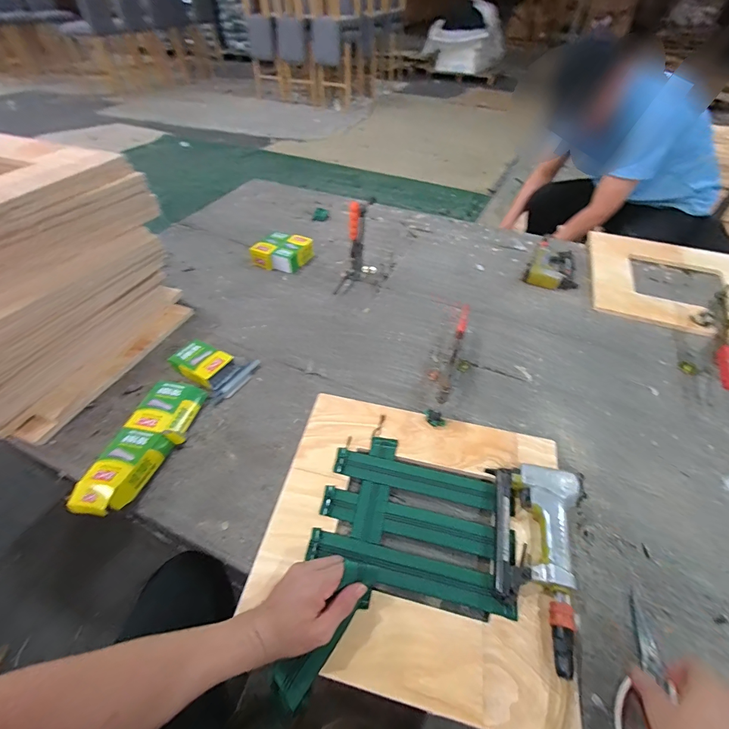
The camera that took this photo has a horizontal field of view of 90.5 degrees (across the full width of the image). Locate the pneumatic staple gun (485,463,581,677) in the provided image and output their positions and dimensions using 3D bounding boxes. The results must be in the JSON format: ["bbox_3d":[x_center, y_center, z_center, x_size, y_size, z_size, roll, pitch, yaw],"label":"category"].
[{"bbox_3d":[0.233,0.261,0.508,0.126,0.050,0.252,15,49,12],"label":"pneumatic staple gun"}]

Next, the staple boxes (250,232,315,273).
[{"bbox_3d":[-0.236,-0.328,1.050,0.137,0.054,0.136,20,50,17],"label":"staple boxes"}]

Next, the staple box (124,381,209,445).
[{"bbox_3d":[-0.364,0.084,0.682,0.106,0.030,0.118,12,48,10],"label":"staple box"}]

